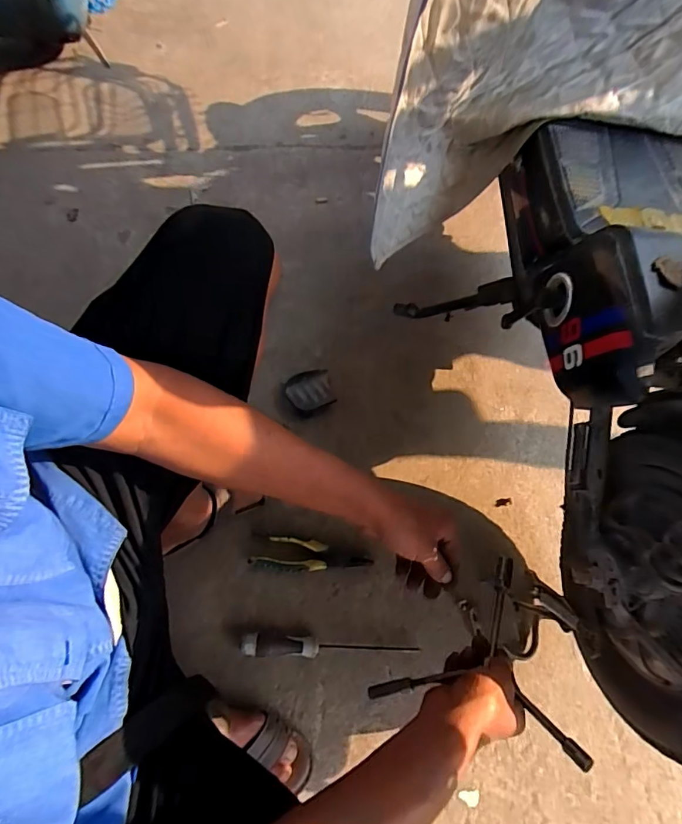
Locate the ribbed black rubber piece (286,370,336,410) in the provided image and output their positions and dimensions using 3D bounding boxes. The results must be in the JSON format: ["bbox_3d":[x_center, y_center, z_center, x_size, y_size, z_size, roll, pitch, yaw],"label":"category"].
[{"bbox_3d":[-0.055,-0.037,0.851,0.084,0.029,0.071,-19,69,-14],"label":"ribbed black rubber piece"}]

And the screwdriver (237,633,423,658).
[{"bbox_3d":[-0.016,0.342,0.678,0.252,0.028,0.029,6,62,-6],"label":"screwdriver"}]

